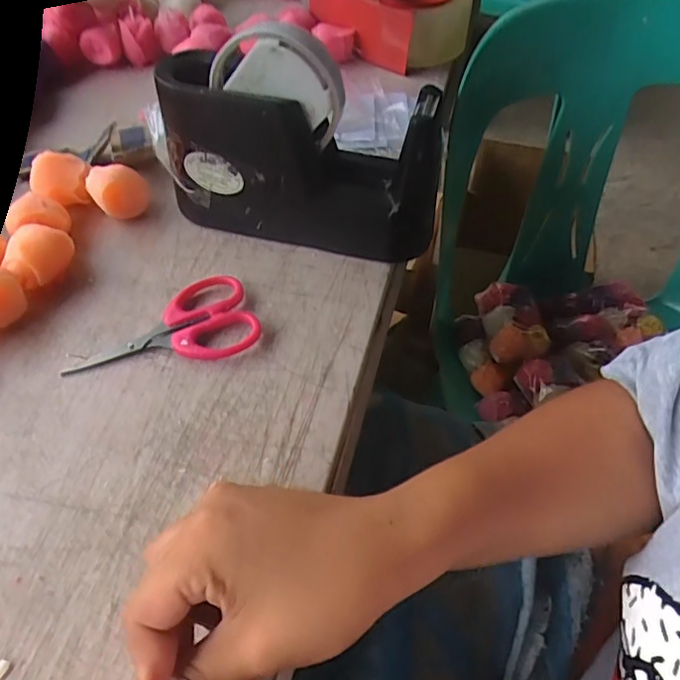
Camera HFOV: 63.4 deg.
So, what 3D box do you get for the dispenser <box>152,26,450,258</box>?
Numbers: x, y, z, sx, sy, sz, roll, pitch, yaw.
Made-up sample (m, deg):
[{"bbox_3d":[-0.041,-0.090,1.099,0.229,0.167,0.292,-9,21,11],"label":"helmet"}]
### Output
[{"bbox_3d":[-0.025,-0.126,0.355,0.182,0.128,0.054,11,53,9],"label":"dispenser"}]

